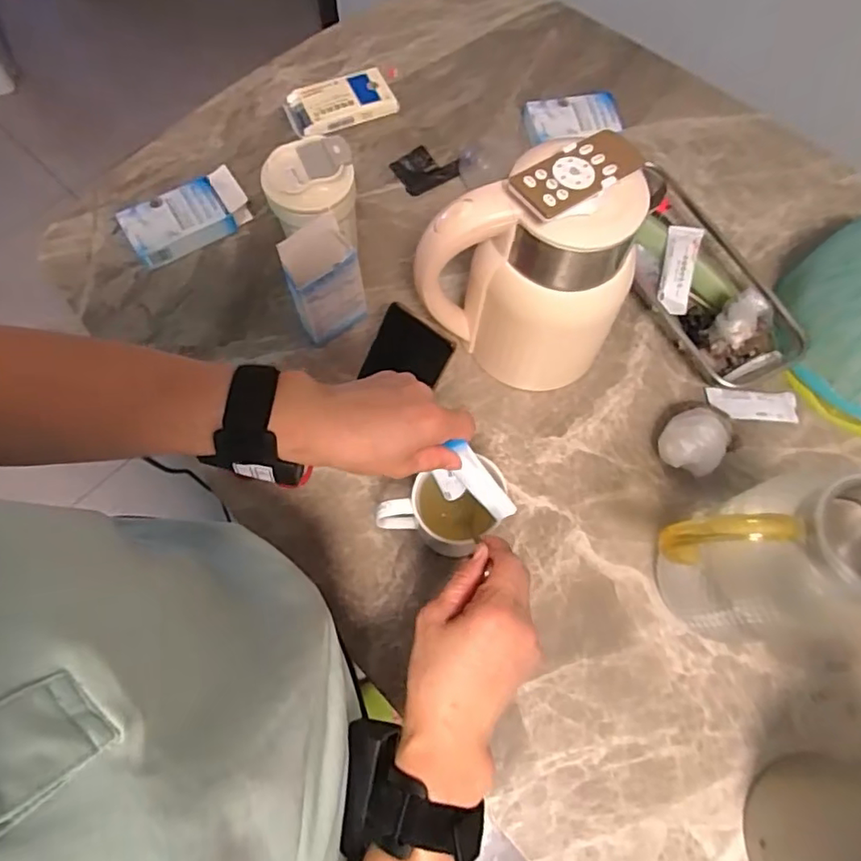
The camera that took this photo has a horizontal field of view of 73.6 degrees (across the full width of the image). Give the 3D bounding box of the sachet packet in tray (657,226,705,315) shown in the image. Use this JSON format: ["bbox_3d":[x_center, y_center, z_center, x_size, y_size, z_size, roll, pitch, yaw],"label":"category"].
[{"bbox_3d":[0.276,-0.179,0.642,0.034,0.009,0.094,13,95,24],"label":"sachet packet in tray"}]

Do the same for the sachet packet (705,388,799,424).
[{"bbox_3d":[0.356,-0.028,0.631,0.093,0.012,0.037,6,69,2],"label":"sachet packet"}]

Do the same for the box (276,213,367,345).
[{"bbox_3d":[-0.111,-0.151,0.602,0.073,0.141,0.040,-36,73,-13],"label":"box"}]

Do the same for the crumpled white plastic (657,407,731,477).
[{"bbox_3d":[0.264,0.015,0.582,0.059,0.070,0.062,0,69,0],"label":"crumpled white plastic"}]

